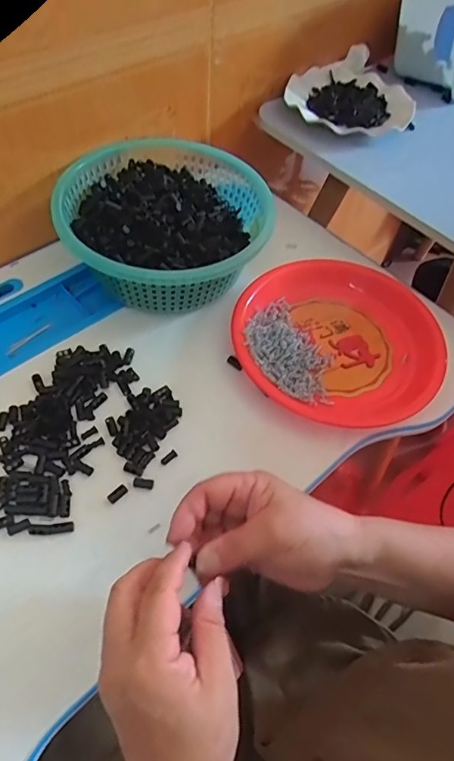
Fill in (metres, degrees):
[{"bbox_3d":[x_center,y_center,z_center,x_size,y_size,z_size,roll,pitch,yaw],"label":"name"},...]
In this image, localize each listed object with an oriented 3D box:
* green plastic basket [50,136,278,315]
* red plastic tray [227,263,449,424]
[{"bbox_3d":[-0.071,-0.182,0.568,0.225,0.081,0.232,2,55,-3],"label":"green plastic basket"},{"bbox_3d":[0.124,-0.046,0.531,0.224,0.027,0.202,-30,63,-23],"label":"red plastic tray"}]

